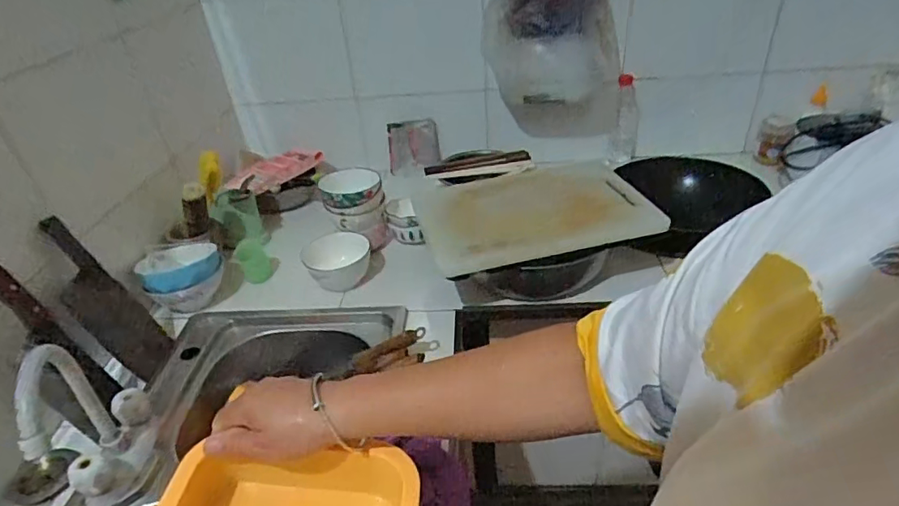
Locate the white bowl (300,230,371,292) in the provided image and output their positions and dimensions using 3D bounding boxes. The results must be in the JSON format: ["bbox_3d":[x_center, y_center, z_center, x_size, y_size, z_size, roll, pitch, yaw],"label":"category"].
[{"bbox_3d":[-0.216,0.015,1.039,0.124,0.072,0.124,-3,34,2],"label":"white bowl"}]

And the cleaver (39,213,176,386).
[{"bbox_3d":[-0.541,0.075,0.841,0.018,0.274,0.098,-18,32,15],"label":"cleaver"}]

